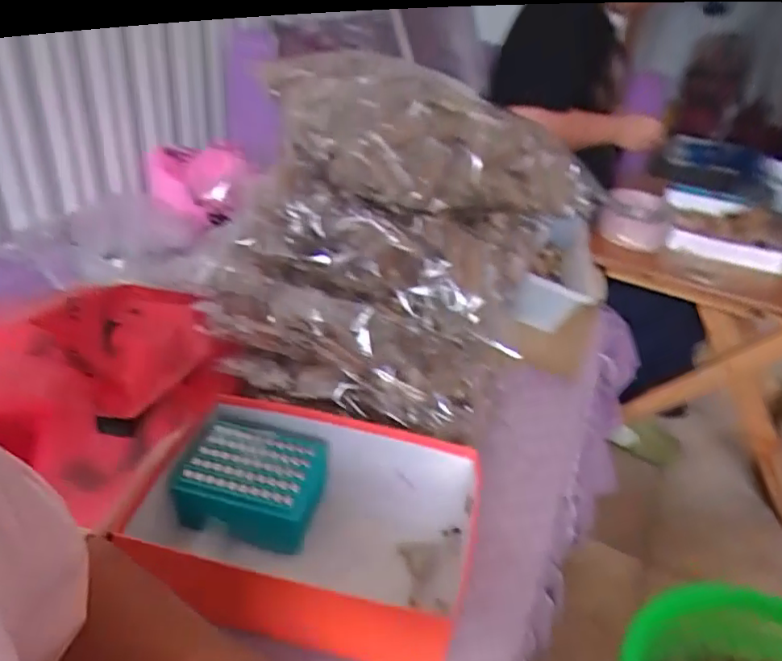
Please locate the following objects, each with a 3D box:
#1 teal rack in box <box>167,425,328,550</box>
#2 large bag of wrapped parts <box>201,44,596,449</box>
[{"bbox_3d":[-0.138,0.162,0.603,0.141,0.073,0.111,11,33,6],"label":"teal rack in box"},{"bbox_3d":[-0.008,-0.091,0.665,0.338,0.336,0.201,19,34,18],"label":"large bag of wrapped parts"}]

